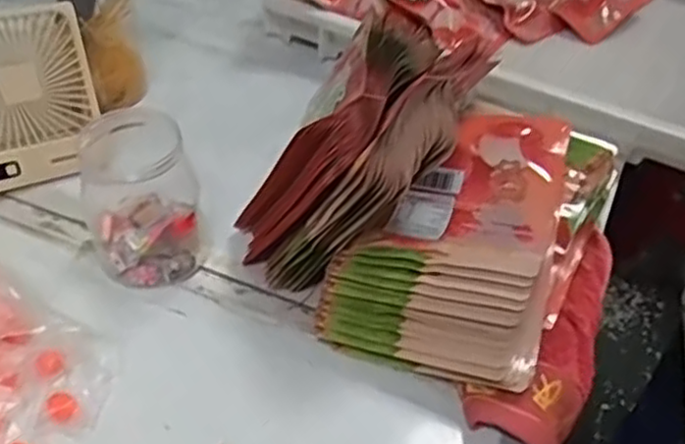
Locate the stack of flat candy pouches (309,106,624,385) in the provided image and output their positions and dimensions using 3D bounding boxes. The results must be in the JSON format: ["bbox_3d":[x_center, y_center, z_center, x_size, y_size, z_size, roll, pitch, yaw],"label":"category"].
[{"bbox_3d":[0.119,0.006,0.635,0.171,0.100,0.288,20,43,18],"label":"stack of flat candy pouches"}]

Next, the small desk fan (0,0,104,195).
[{"bbox_3d":[-0.315,-0.121,0.711,0.133,0.163,0.042,-14,15,-17],"label":"small desk fan"}]

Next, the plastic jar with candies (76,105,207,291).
[{"bbox_3d":[-0.173,-0.020,0.627,0.090,0.122,0.095,2,41,-2],"label":"plastic jar with candies"}]

